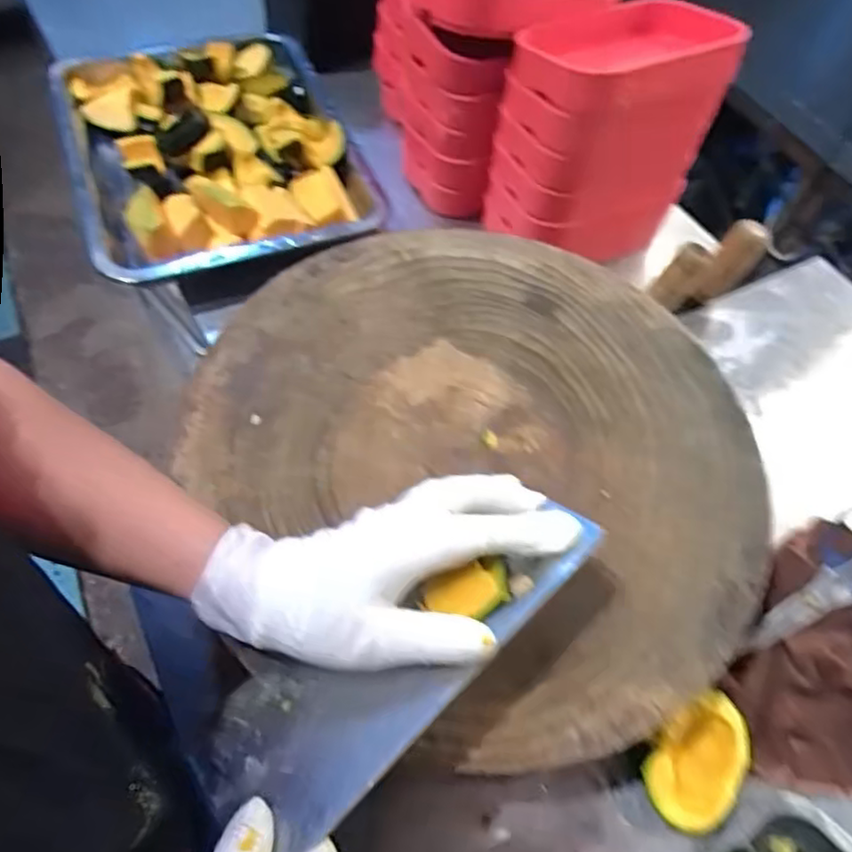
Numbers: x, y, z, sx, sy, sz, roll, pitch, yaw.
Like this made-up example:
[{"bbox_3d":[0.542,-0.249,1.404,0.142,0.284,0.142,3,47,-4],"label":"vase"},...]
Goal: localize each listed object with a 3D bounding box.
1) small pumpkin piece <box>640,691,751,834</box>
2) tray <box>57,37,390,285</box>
[{"bbox_3d":[0.181,0.223,0.451,0.061,0.037,0.084,39,62,19],"label":"small pumpkin piece"},{"bbox_3d":[-0.227,-0.291,0.731,0.278,0.068,0.359,-17,60,-15],"label":"tray"}]

